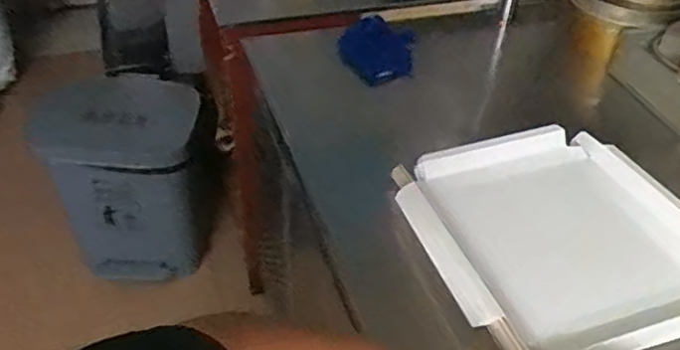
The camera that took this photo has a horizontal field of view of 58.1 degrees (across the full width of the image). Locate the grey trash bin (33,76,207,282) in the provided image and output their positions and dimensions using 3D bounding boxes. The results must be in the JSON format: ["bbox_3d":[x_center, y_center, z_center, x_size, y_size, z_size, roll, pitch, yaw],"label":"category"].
[{"bbox_3d":[-0.532,-0.007,1.607,0.375,0.510,0.301,-4,42,-7],"label":"grey trash bin"}]

